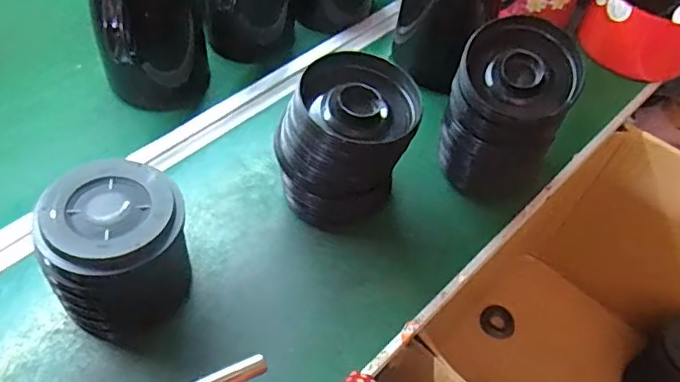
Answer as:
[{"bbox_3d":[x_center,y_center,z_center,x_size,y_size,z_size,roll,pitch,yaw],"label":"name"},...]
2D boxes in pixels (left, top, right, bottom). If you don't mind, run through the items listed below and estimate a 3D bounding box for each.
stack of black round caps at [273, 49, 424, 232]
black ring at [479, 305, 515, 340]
[{"bbox_3d":[0.007,-0.048,0.610,0.125,0.155,0.126,37,59,21],"label":"stack of black round caps"},{"bbox_3d":[0.277,0.230,0.998,0.060,0.010,0.057,2,53,-3],"label":"black ring"}]

